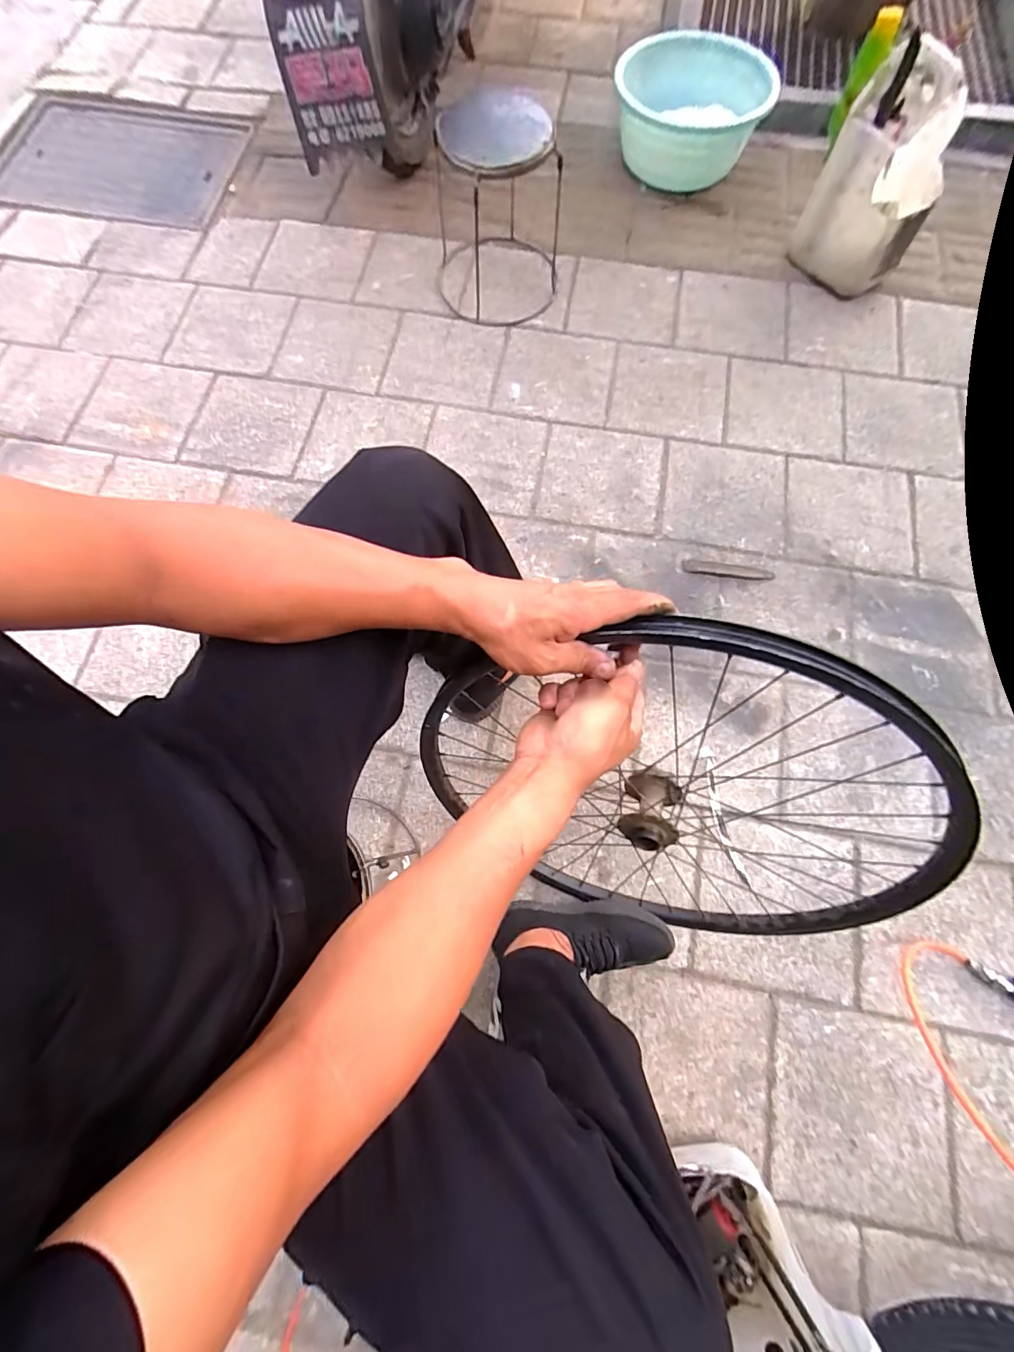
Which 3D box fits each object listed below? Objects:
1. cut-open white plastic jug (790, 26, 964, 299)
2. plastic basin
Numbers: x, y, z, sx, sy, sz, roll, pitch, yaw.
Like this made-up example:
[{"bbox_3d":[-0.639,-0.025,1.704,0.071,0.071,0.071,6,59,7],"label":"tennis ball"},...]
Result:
[{"bbox_3d":[0.760,-1.000,1.020,0.232,0.333,0.232,29,76,9],"label":"cut-open white plastic jug"},{"bbox_3d":[0.437,-1.384,1.228,0.346,0.174,0.337,0,74,-1],"label":"plastic basin"}]

